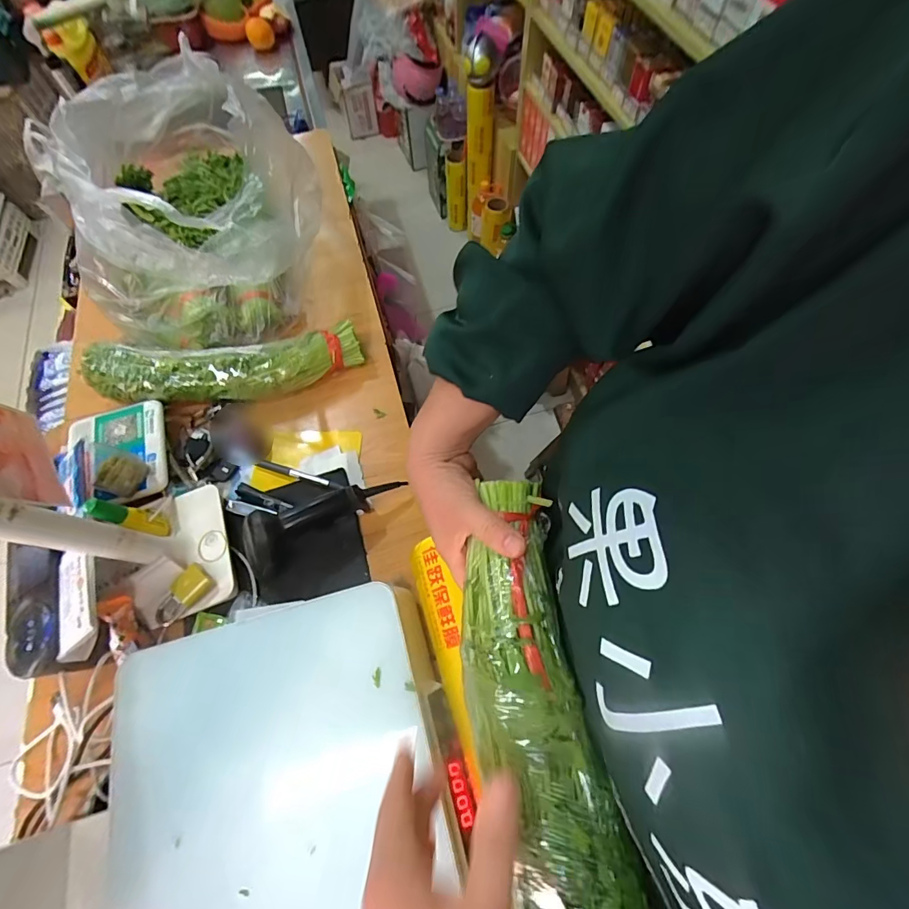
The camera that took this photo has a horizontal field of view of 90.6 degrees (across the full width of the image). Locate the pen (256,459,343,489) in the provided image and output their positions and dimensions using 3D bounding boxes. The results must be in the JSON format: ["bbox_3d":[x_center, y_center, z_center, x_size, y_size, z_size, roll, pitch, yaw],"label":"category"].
[{"bbox_3d":[-0.202,0.026,0.589,0.126,0.013,0.012,16,65,9],"label":"pen"}]

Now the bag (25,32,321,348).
[{"bbox_3d":[-0.355,-0.363,0.638,0.300,0.201,0.400,-11,64,-4],"label":"bag"}]

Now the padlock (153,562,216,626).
[{"bbox_3d":[-0.302,0.161,0.504,0.038,0.016,0.069,29,78,6],"label":"padlock"}]

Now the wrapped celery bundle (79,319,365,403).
[{"bbox_3d":[-0.316,-0.123,0.620,0.368,0.054,0.096,-8,64,-2],"label":"wrapped celery bundle"}]

